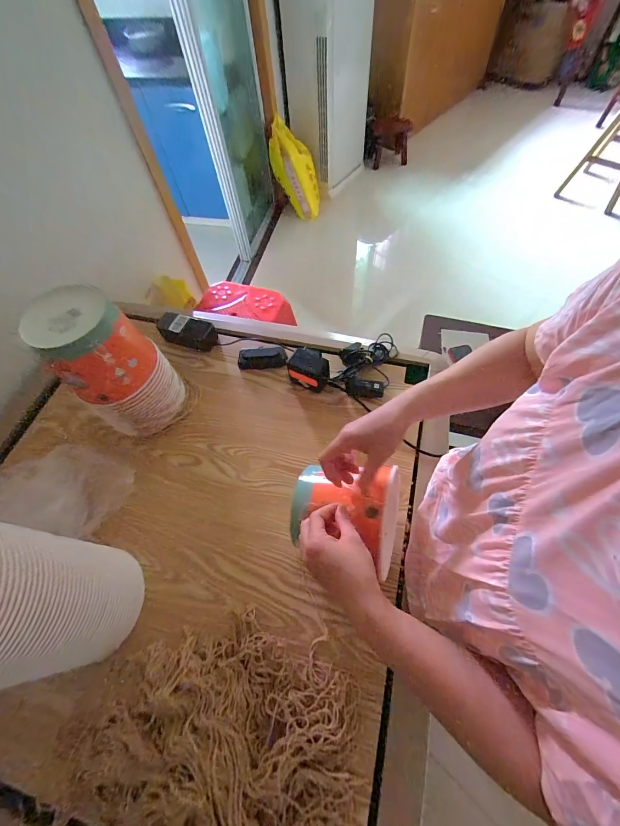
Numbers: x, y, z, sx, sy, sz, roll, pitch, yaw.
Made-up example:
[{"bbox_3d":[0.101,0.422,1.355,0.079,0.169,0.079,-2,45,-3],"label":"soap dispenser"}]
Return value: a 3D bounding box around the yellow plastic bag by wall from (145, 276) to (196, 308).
[{"bbox_3d":[-0.477,-0.409,1.140,0.131,0.079,0.077,-1,60,2],"label":"yellow plastic bag by wall"}]

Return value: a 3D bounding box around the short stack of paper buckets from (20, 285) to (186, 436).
[{"bbox_3d":[-0.345,-0.078,0.596,0.145,0.247,0.150,36,68,21],"label":"short stack of paper buckets"}]

